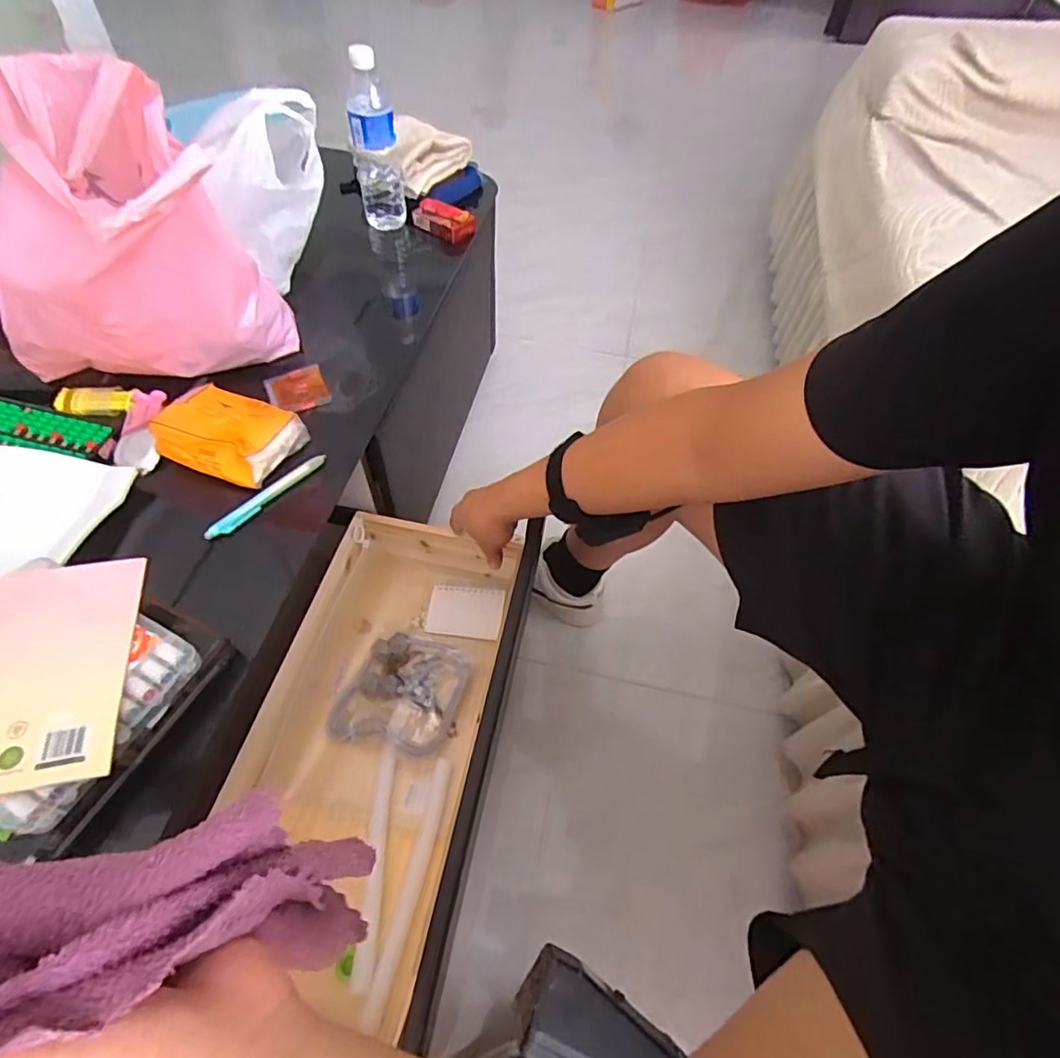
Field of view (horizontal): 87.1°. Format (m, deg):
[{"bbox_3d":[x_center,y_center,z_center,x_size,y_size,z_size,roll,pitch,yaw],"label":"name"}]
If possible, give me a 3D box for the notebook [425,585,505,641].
[{"bbox_3d":[-0.089,0.113,0.779,0.099,0.012,0.074,9,55,2],"label":"notebook"}]

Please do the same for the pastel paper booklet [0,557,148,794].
[{"bbox_3d":[-0.379,0.105,0.400,0.163,0.008,0.167,-8,56,-10],"label":"pastel paper booklet"}]

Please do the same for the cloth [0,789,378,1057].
[{"bbox_3d":[-0.135,0.137,0.197,0.097,0.215,0.076,42,91,22],"label":"cloth"}]

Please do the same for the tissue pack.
[{"bbox_3d":[-0.310,-0.105,0.585,0.118,0.048,0.102,22,57,11],"label":"tissue pack"}]

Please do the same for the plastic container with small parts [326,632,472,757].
[{"bbox_3d":[-0.156,0.202,0.694,0.138,0.046,0.141,18,56,9],"label":"plastic container with small parts"}]

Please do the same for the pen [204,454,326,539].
[{"bbox_3d":[-0.267,-0.035,0.571,0.016,0.011,0.137,32,59,17],"label":"pen"}]

